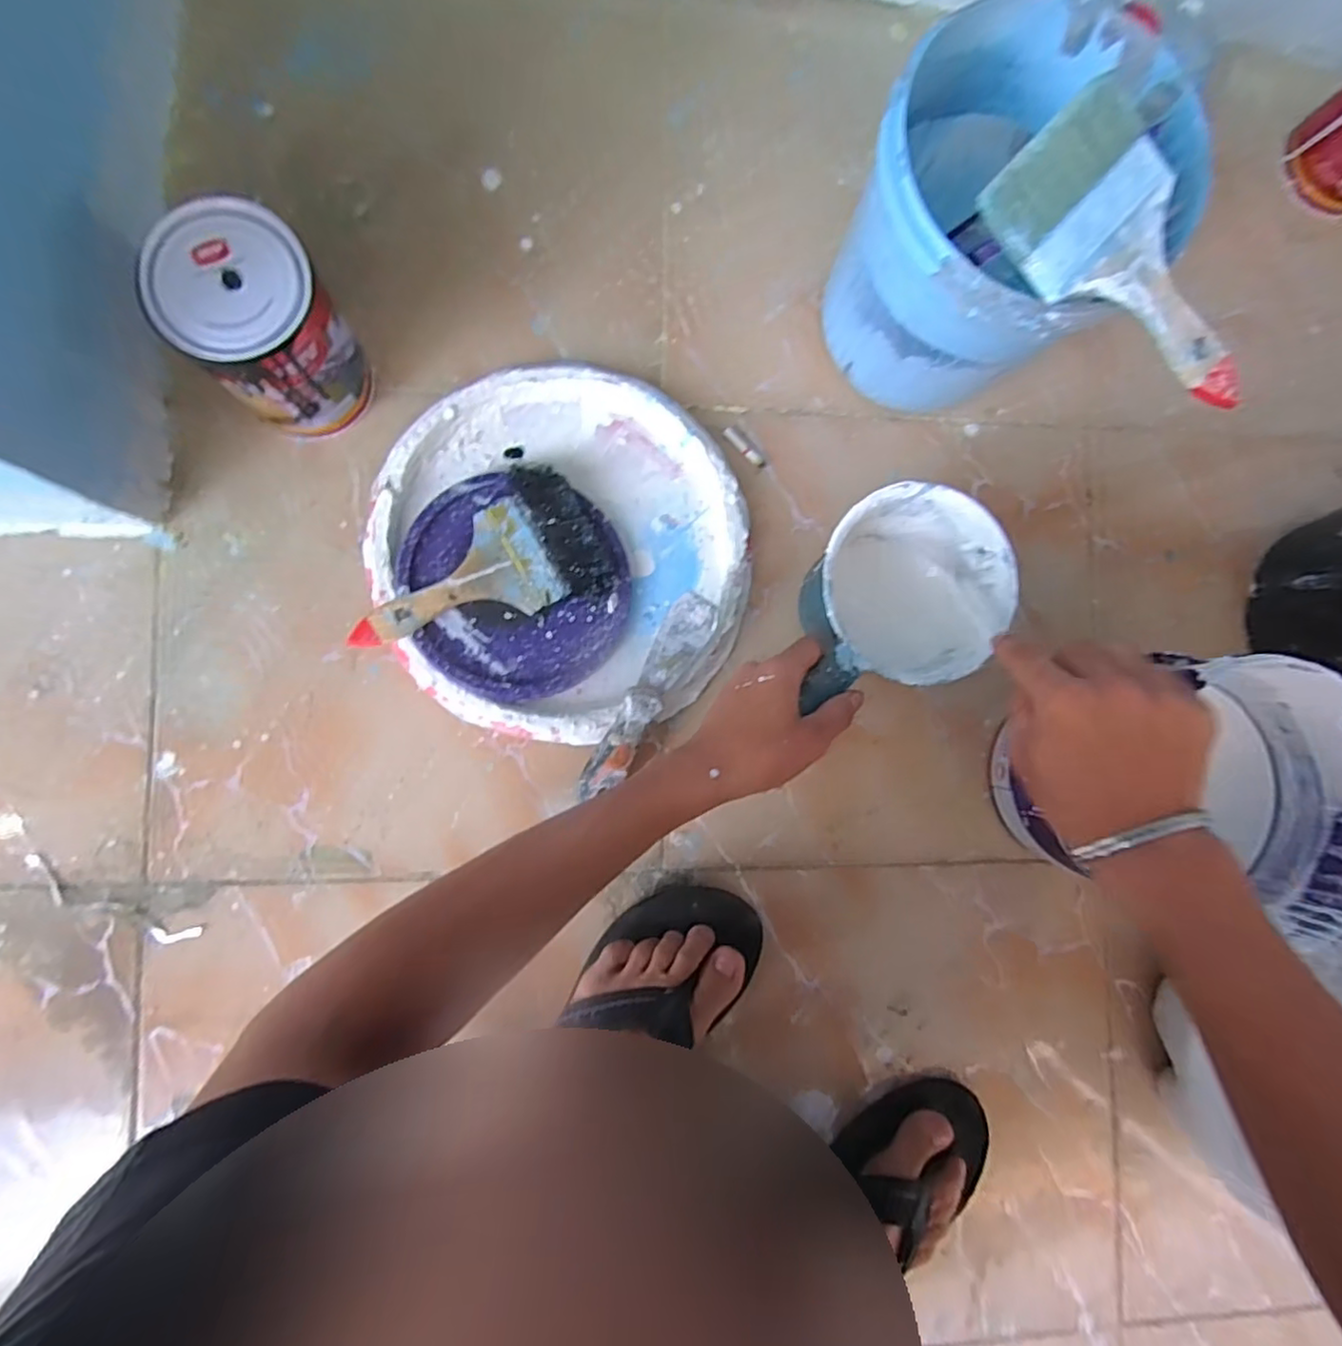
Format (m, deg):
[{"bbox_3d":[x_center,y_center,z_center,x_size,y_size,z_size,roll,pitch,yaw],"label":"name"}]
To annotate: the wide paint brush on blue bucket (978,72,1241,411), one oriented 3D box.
[{"bbox_3d":[0.277,-0.237,0.388,0.094,0.037,0.193,-42,92,-7],"label":"wide paint brush on blue bucket"}]

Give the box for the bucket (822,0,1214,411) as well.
[{"bbox_3d":[0.227,-0.323,0.505,0.215,0.202,0.203,-37,92,-7],"label":"bucket"}]

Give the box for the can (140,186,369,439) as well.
[{"bbox_3d":[-0.290,-0.249,0.475,0.097,0.136,0.100,0,87,-6],"label":"can"}]

